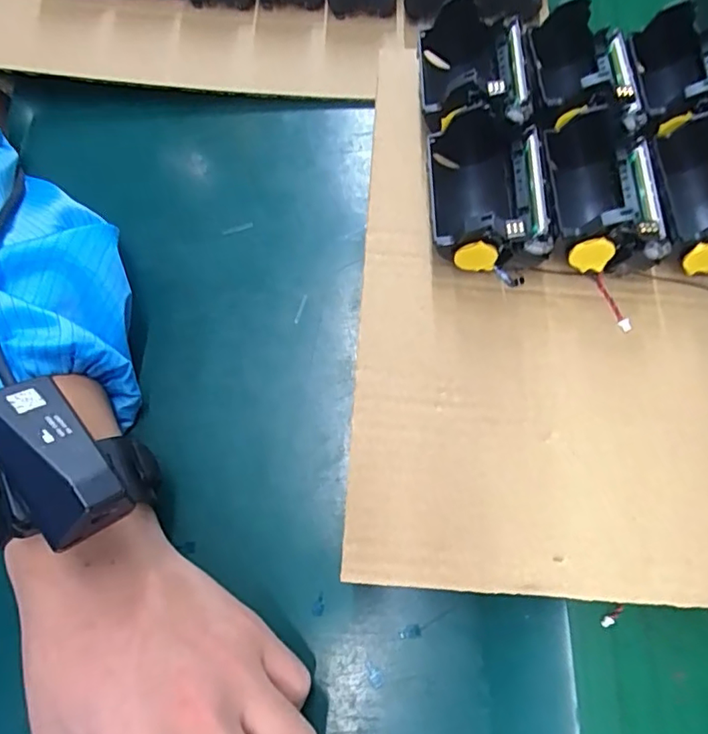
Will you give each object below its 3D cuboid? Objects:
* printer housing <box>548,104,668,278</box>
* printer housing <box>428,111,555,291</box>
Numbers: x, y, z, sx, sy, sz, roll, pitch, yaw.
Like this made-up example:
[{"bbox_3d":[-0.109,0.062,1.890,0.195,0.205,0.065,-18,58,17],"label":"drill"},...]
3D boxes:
[{"bbox_3d":[0.120,-0.085,0.256,0.055,0.046,0.077,0,73,1],"label":"printer housing"},{"bbox_3d":[0.064,-0.086,0.256,0.054,0.042,0.077,-1,73,1],"label":"printer housing"}]

